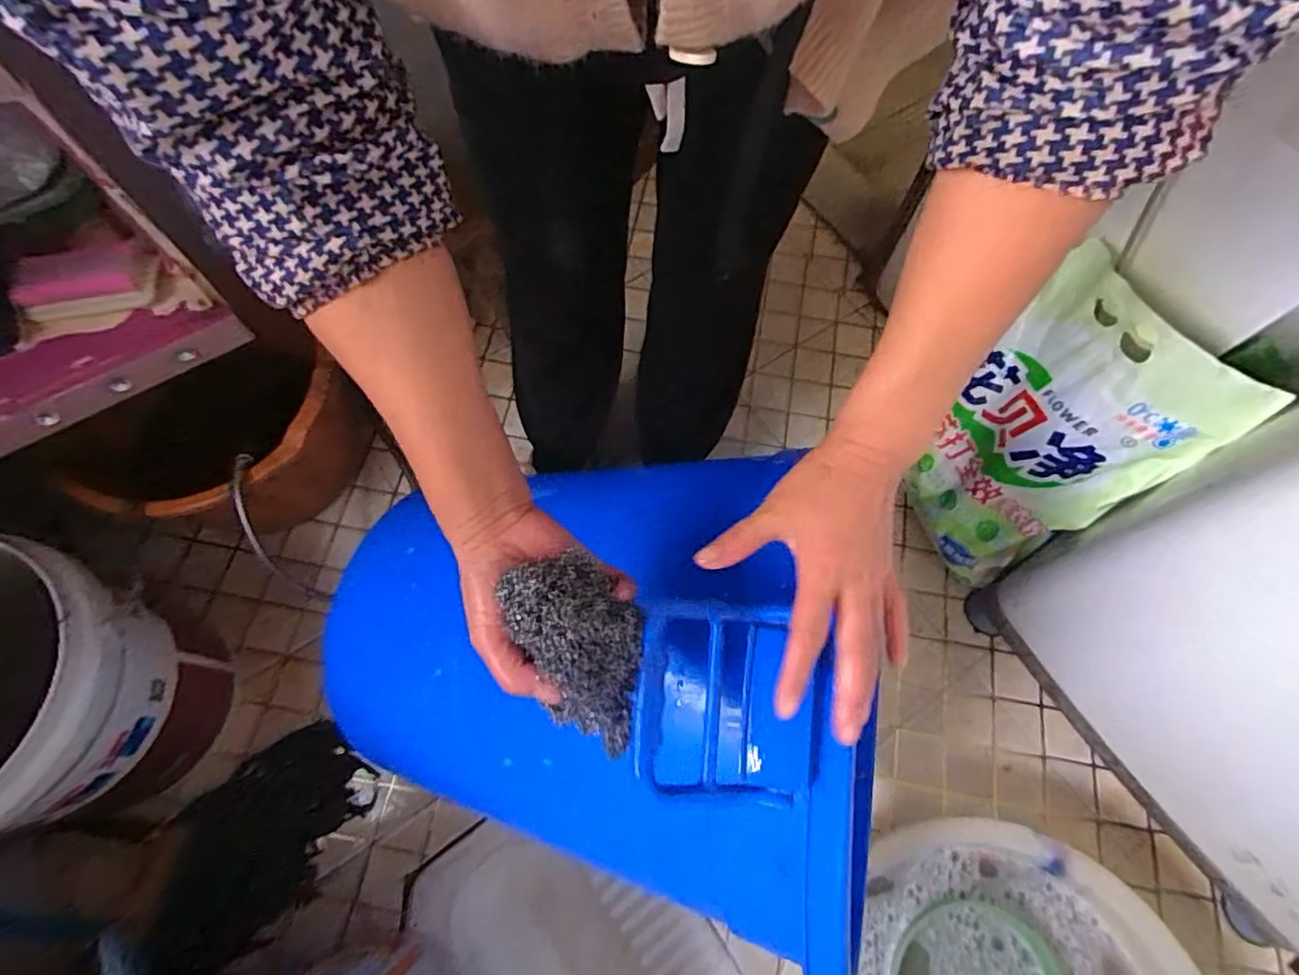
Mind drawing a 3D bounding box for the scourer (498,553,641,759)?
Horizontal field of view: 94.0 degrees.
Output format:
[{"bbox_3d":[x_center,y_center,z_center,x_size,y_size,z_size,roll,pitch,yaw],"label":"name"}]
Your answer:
[{"bbox_3d":[-0.037,0.090,0.341,0.060,0.038,0.111,-37,94,-37],"label":"scourer"}]

